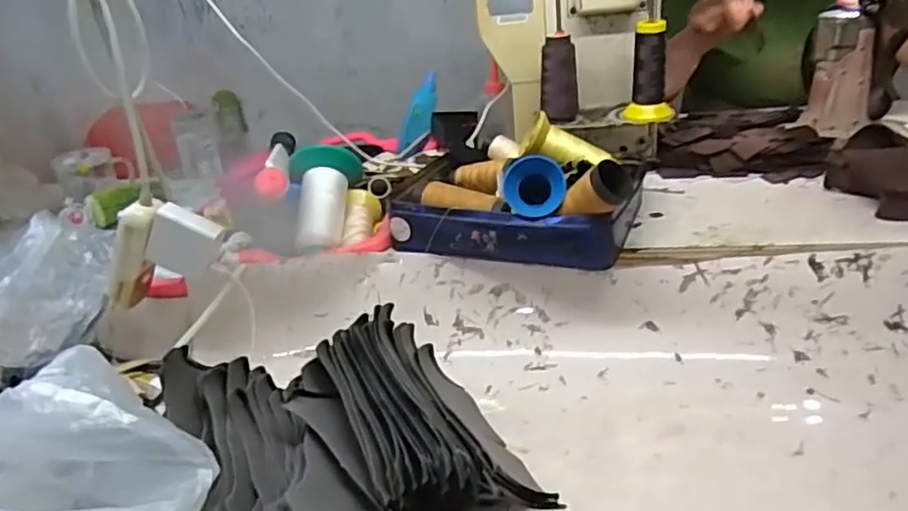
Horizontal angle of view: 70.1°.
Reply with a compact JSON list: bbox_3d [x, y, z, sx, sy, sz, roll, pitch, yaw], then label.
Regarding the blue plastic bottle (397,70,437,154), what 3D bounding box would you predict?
[{"bbox_3d":[-0.061,-0.251,1.151,0.038,0.151,0.053,17,17,-24],"label":"blue plastic bottle"}]

